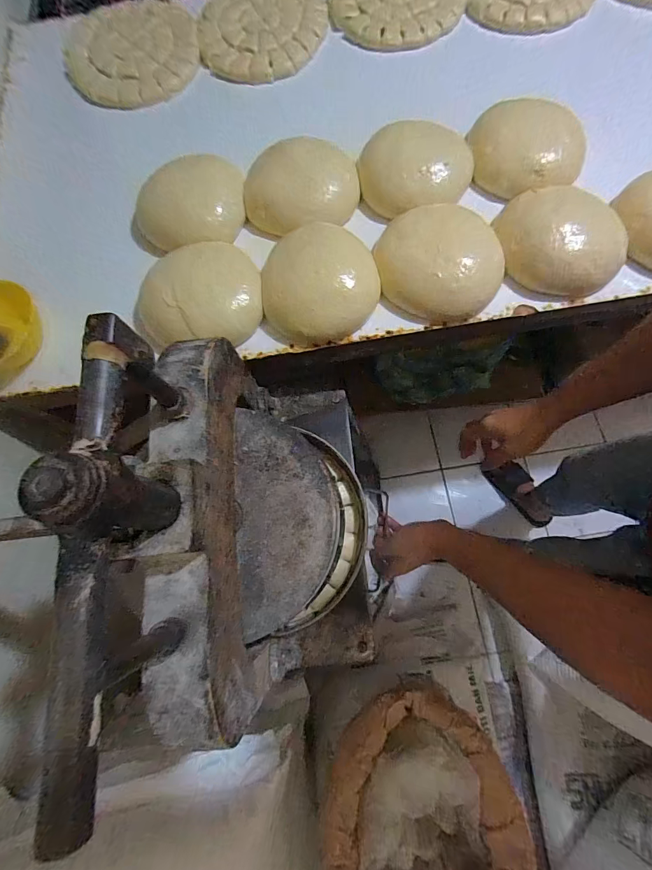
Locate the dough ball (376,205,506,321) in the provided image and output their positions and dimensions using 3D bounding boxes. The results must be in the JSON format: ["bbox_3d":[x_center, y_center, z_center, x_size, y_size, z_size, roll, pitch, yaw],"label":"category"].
[{"bbox_3d":[0.189,-0.289,0.619,0.193,0.052,0.190,0,75,2],"label":"dough ball"}]

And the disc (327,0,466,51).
[{"bbox_3d":[0.155,-0.986,0.835,0.289,0.032,0.261,-3,75,1],"label":"disc"}]

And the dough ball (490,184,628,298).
[{"bbox_3d":[0.383,-0.329,0.613,0.195,0.056,0.187,0,75,2],"label":"dough ball"}]

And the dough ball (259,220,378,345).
[{"bbox_3d":[-0.008,-0.264,0.627,0.193,0.069,0.204,0,75,2],"label":"dough ball"}]

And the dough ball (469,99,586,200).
[{"bbox_3d":[0.355,-0.528,0.674,0.181,0.059,0.181,0,75,2],"label":"dough ball"}]

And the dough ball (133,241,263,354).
[{"bbox_3d":[-0.213,-0.221,0.606,0.215,0.083,0.150,-22,76,-4],"label":"dough ball"}]

